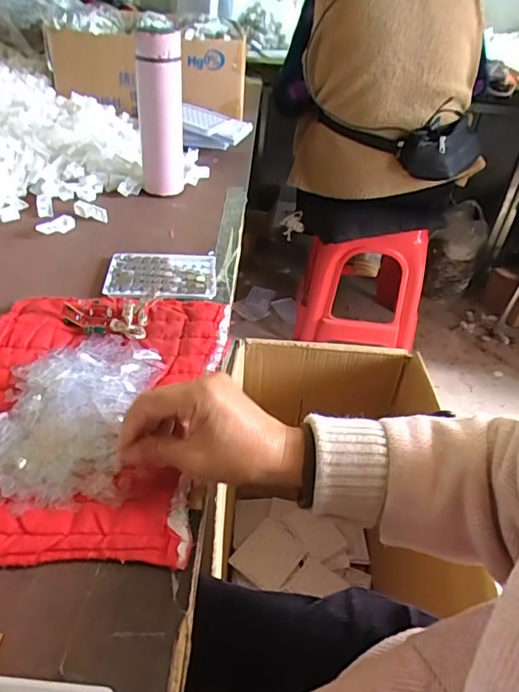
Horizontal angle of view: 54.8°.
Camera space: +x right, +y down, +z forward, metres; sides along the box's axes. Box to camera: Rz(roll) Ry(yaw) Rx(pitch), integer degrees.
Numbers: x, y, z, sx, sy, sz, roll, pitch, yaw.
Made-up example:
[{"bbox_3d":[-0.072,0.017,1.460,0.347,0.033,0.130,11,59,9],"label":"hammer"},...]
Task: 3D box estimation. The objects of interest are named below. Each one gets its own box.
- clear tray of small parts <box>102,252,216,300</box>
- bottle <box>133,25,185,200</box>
[{"bbox_3d":[-0.120,-0.089,0.617,0.130,0.010,0.096,3,39,-6],"label":"clear tray of small parts"},{"bbox_3d":[-0.149,-0.350,0.760,0.068,0.222,0.061,-3,40,-12],"label":"bottle"}]

